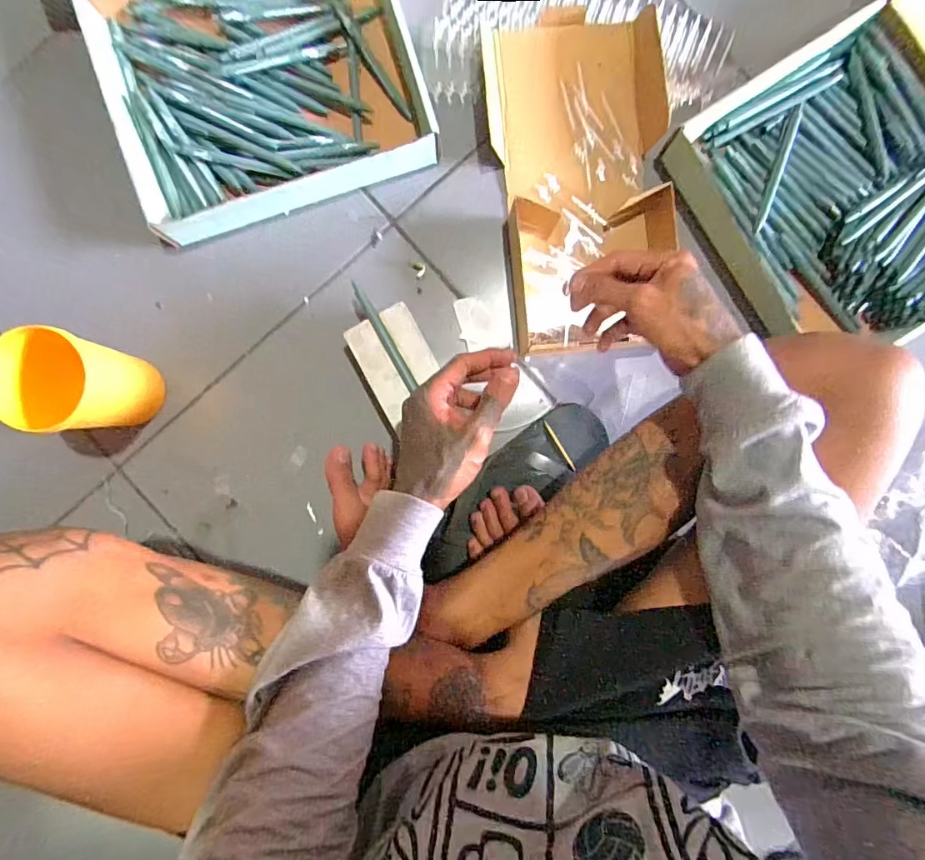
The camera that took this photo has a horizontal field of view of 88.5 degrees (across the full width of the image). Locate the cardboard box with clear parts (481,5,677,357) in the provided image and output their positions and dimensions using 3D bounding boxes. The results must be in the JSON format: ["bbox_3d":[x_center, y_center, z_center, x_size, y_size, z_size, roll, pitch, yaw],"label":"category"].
[{"bbox_3d":[0.131,-0.269,0.508,0.180,0.051,0.359,-5,90,-1],"label":"cardboard box with clear parts"}]

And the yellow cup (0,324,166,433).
[{"bbox_3d":[-0.364,-0.045,0.462,0.076,0.130,0.086,5,90,-1],"label":"yellow cup"}]

